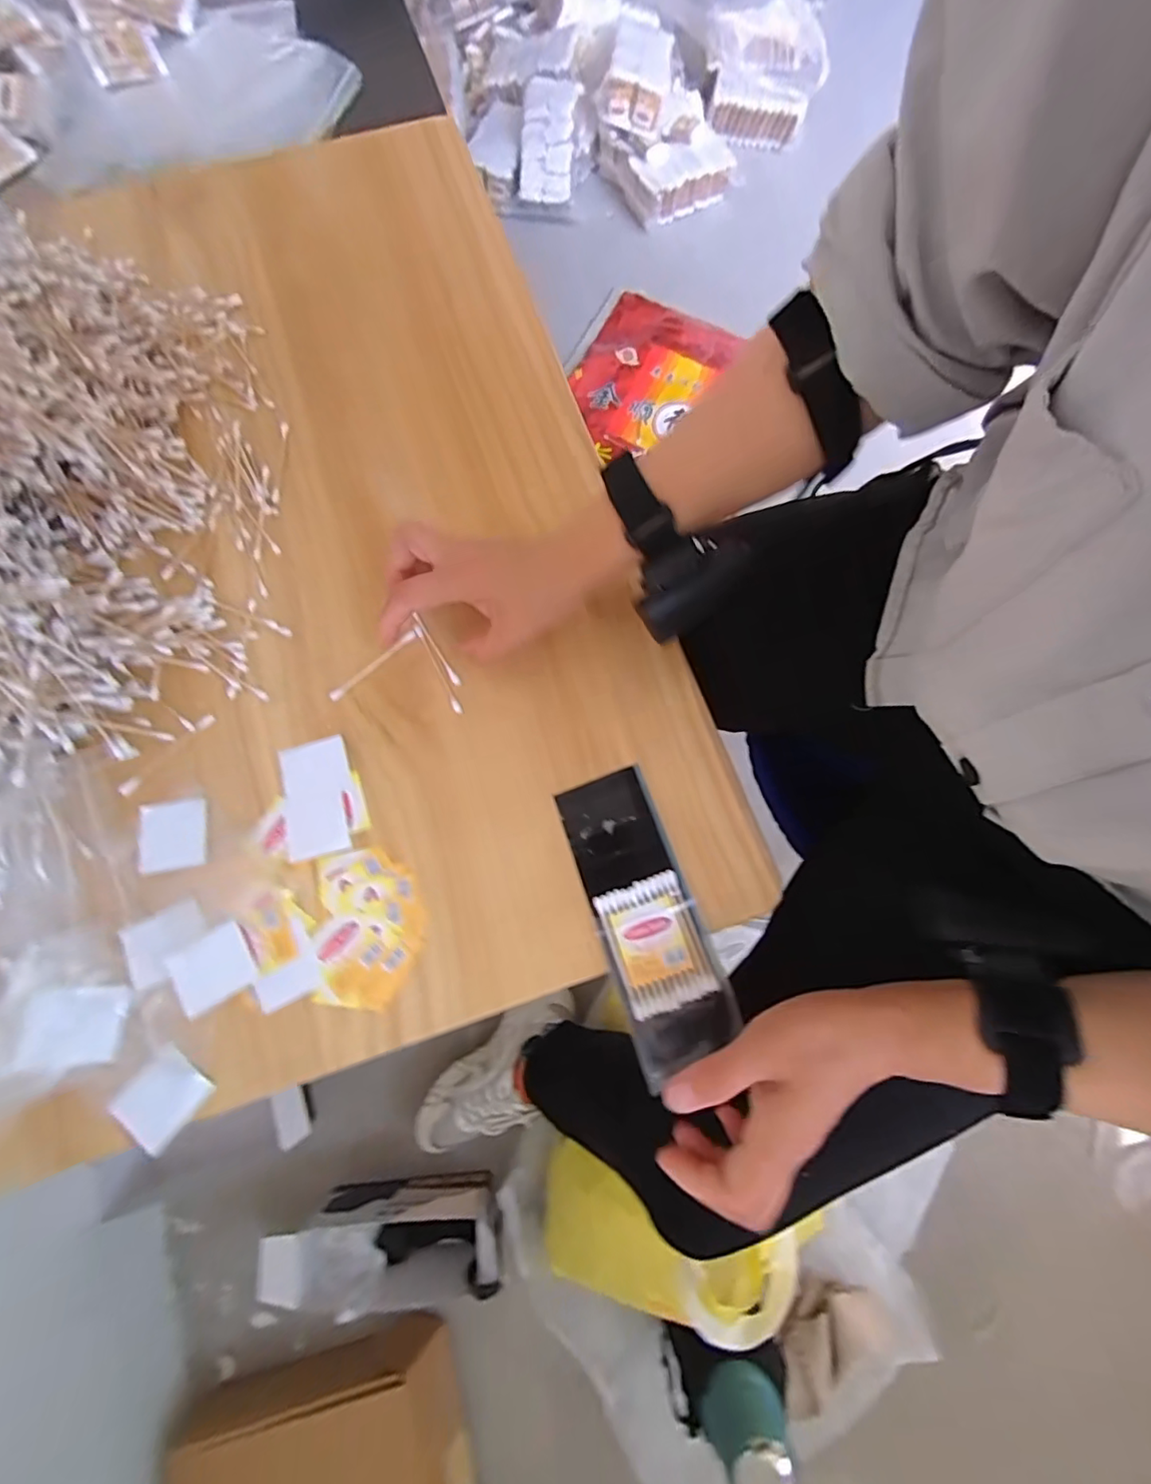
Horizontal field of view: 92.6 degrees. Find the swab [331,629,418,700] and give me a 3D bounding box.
[{"bbox_3d":[-0.139,-0.052,0.379,0.072,0.004,0.007,-39,78,-9],"label":"swab"}]

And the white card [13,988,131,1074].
[{"bbox_3d":[-0.280,0.159,0.309,0.043,0.005,0.039,11,62,-27],"label":"white card"}]

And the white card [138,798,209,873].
[{"bbox_3d":[-0.255,0.059,0.349,0.038,0.004,0.043,-9,71,-9],"label":"white card"}]

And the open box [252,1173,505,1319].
[{"bbox_3d":[-0.226,0.620,0.681,0.277,0.131,0.100,-9,75,-2],"label":"open box"}]

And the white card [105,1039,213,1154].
[{"bbox_3d":[-0.233,0.201,0.310,0.040,0.007,0.042,37,78,9],"label":"white card"}]

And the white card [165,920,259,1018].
[{"bbox_3d":[-0.215,0.134,0.325,0.043,0.004,0.038,-30,77,-12],"label":"white card"}]

